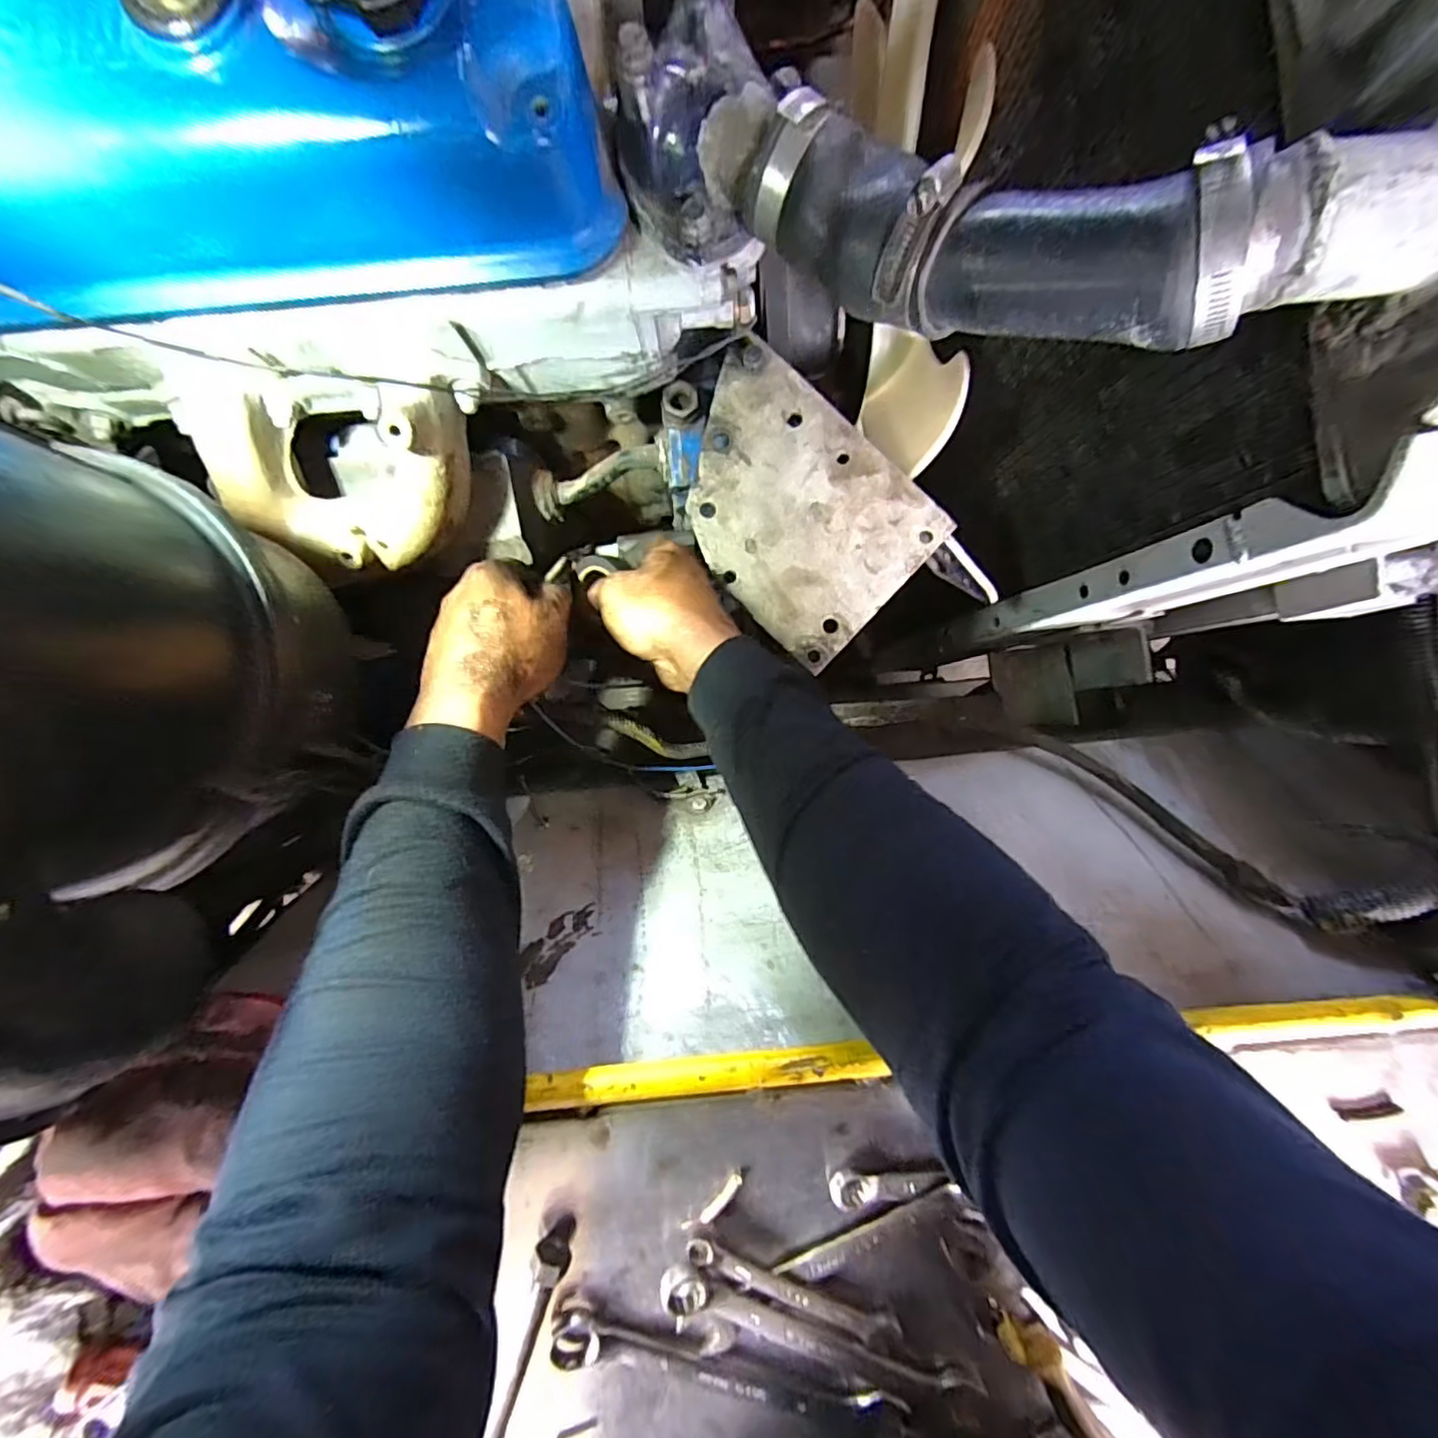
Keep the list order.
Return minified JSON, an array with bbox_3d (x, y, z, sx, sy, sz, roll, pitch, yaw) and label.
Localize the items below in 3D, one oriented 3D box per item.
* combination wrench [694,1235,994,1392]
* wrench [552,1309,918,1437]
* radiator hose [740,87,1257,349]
[{"bbox_3d":[0.057,0.294,0.295,0.160,0.007,0.017,30,87,-4],"label":"combination wrench"},{"bbox_3d":[0.010,0.322,0.296,0.183,0.012,0.024,18,88,-4],"label":"wrench"},{"bbox_3d":[0.099,-0.200,0.250,0.216,0.055,0.051,34,86,23],"label":"radiator hose"}]

